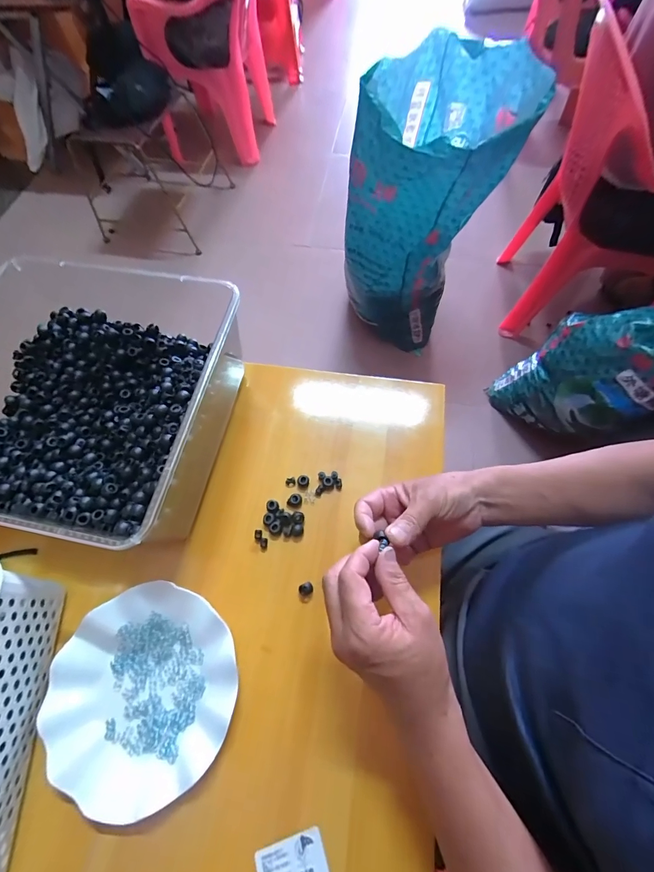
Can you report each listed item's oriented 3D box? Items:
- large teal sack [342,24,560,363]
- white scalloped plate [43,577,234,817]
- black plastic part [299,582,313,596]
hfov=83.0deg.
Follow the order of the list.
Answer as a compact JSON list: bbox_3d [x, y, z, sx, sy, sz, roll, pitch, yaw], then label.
[{"bbox_3d":[0.250,-0.537,0.930,0.291,0.593,0.348,24,68,13],"label":"large teal sack"},{"bbox_3d":[-0.182,0.252,0.369,0.177,0.021,0.180,-1,65,2],"label":"white scalloped plate"},{"bbox_3d":[-0.023,0.170,0.410,0.015,0.008,0.013,-20,66,-7],"label":"black plastic part"}]

